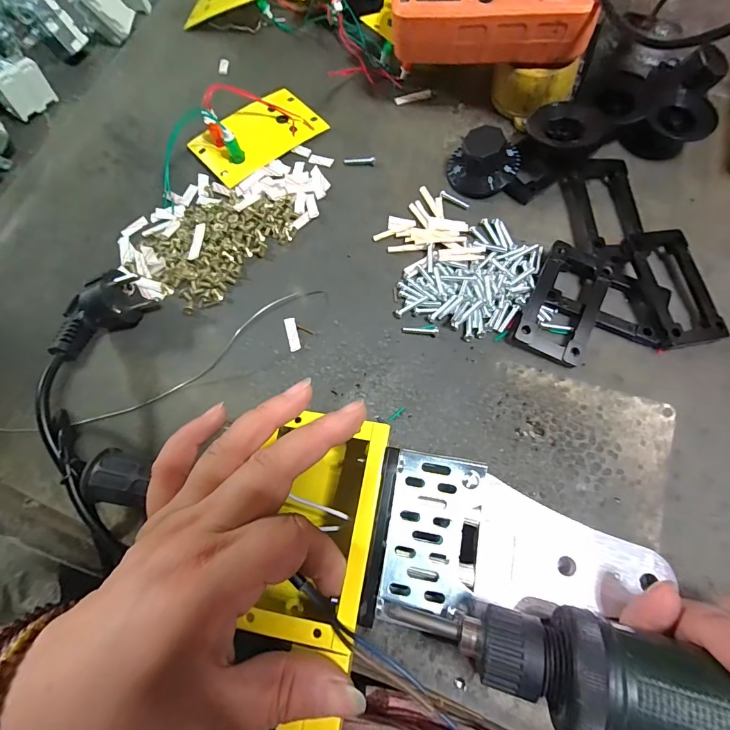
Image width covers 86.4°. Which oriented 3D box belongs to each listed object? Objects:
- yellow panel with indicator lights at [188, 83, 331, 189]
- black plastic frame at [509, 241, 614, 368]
[{"bbox_3d":[-0.083,-0.183,0.291,0.094,0.035,0.058,-42,75,-11],"label":"yellow panel with indicator lights"},{"bbox_3d":[0.125,-0.040,0.243,0.041,0.011,0.076,26,75,10],"label":"black plastic frame"}]

